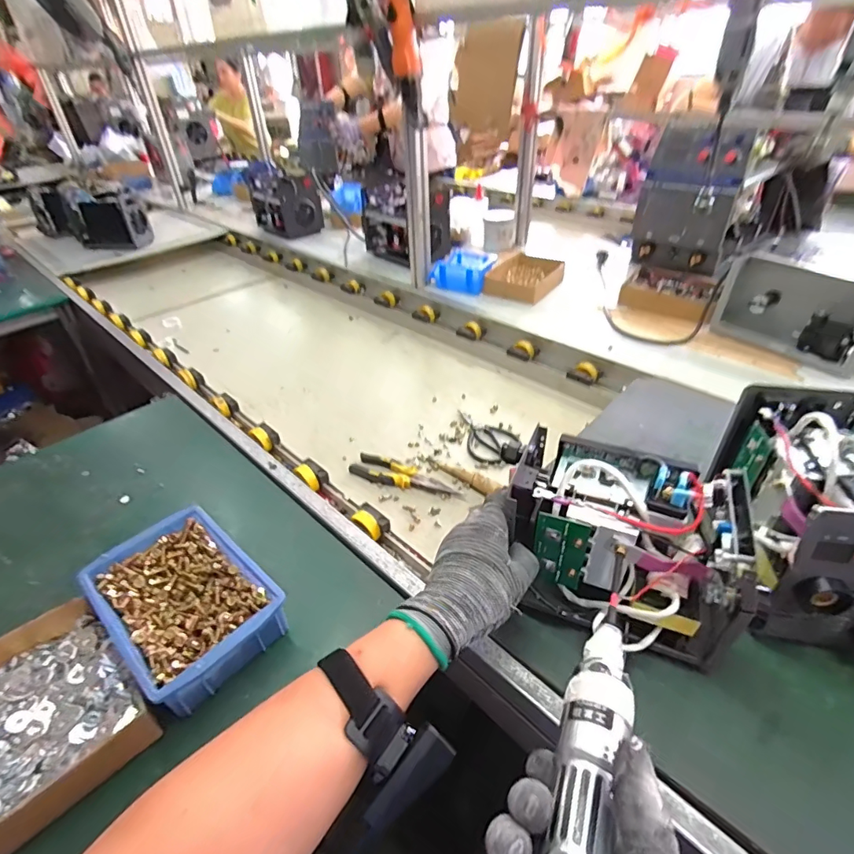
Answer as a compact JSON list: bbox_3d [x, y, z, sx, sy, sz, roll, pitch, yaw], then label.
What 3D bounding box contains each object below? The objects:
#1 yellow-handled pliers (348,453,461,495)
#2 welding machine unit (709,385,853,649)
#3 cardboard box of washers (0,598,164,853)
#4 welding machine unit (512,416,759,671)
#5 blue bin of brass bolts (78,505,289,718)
[{"bbox_3d":[-0.036,0.081,0.786,0.193,0.019,0.048,11,40,17],"label":"yellow-handled pliers"},{"bbox_3d":[0.391,0.089,0.484,0.114,0.163,0.216,6,39,11],"label":"welding machine unit"},{"bbox_3d":[-0.341,0.249,0.419,0.169,0.041,0.124,29,48,34],"label":"cardboard box of washers"},{"bbox_3d":[0.185,0.115,0.457,0.205,0.146,0.123,16,42,23],"label":"welding machine unit"},{"bbox_3d":[-0.255,0.187,0.500,0.199,0.064,0.139,28,47,34],"label":"blue bin of brass bolts"}]

